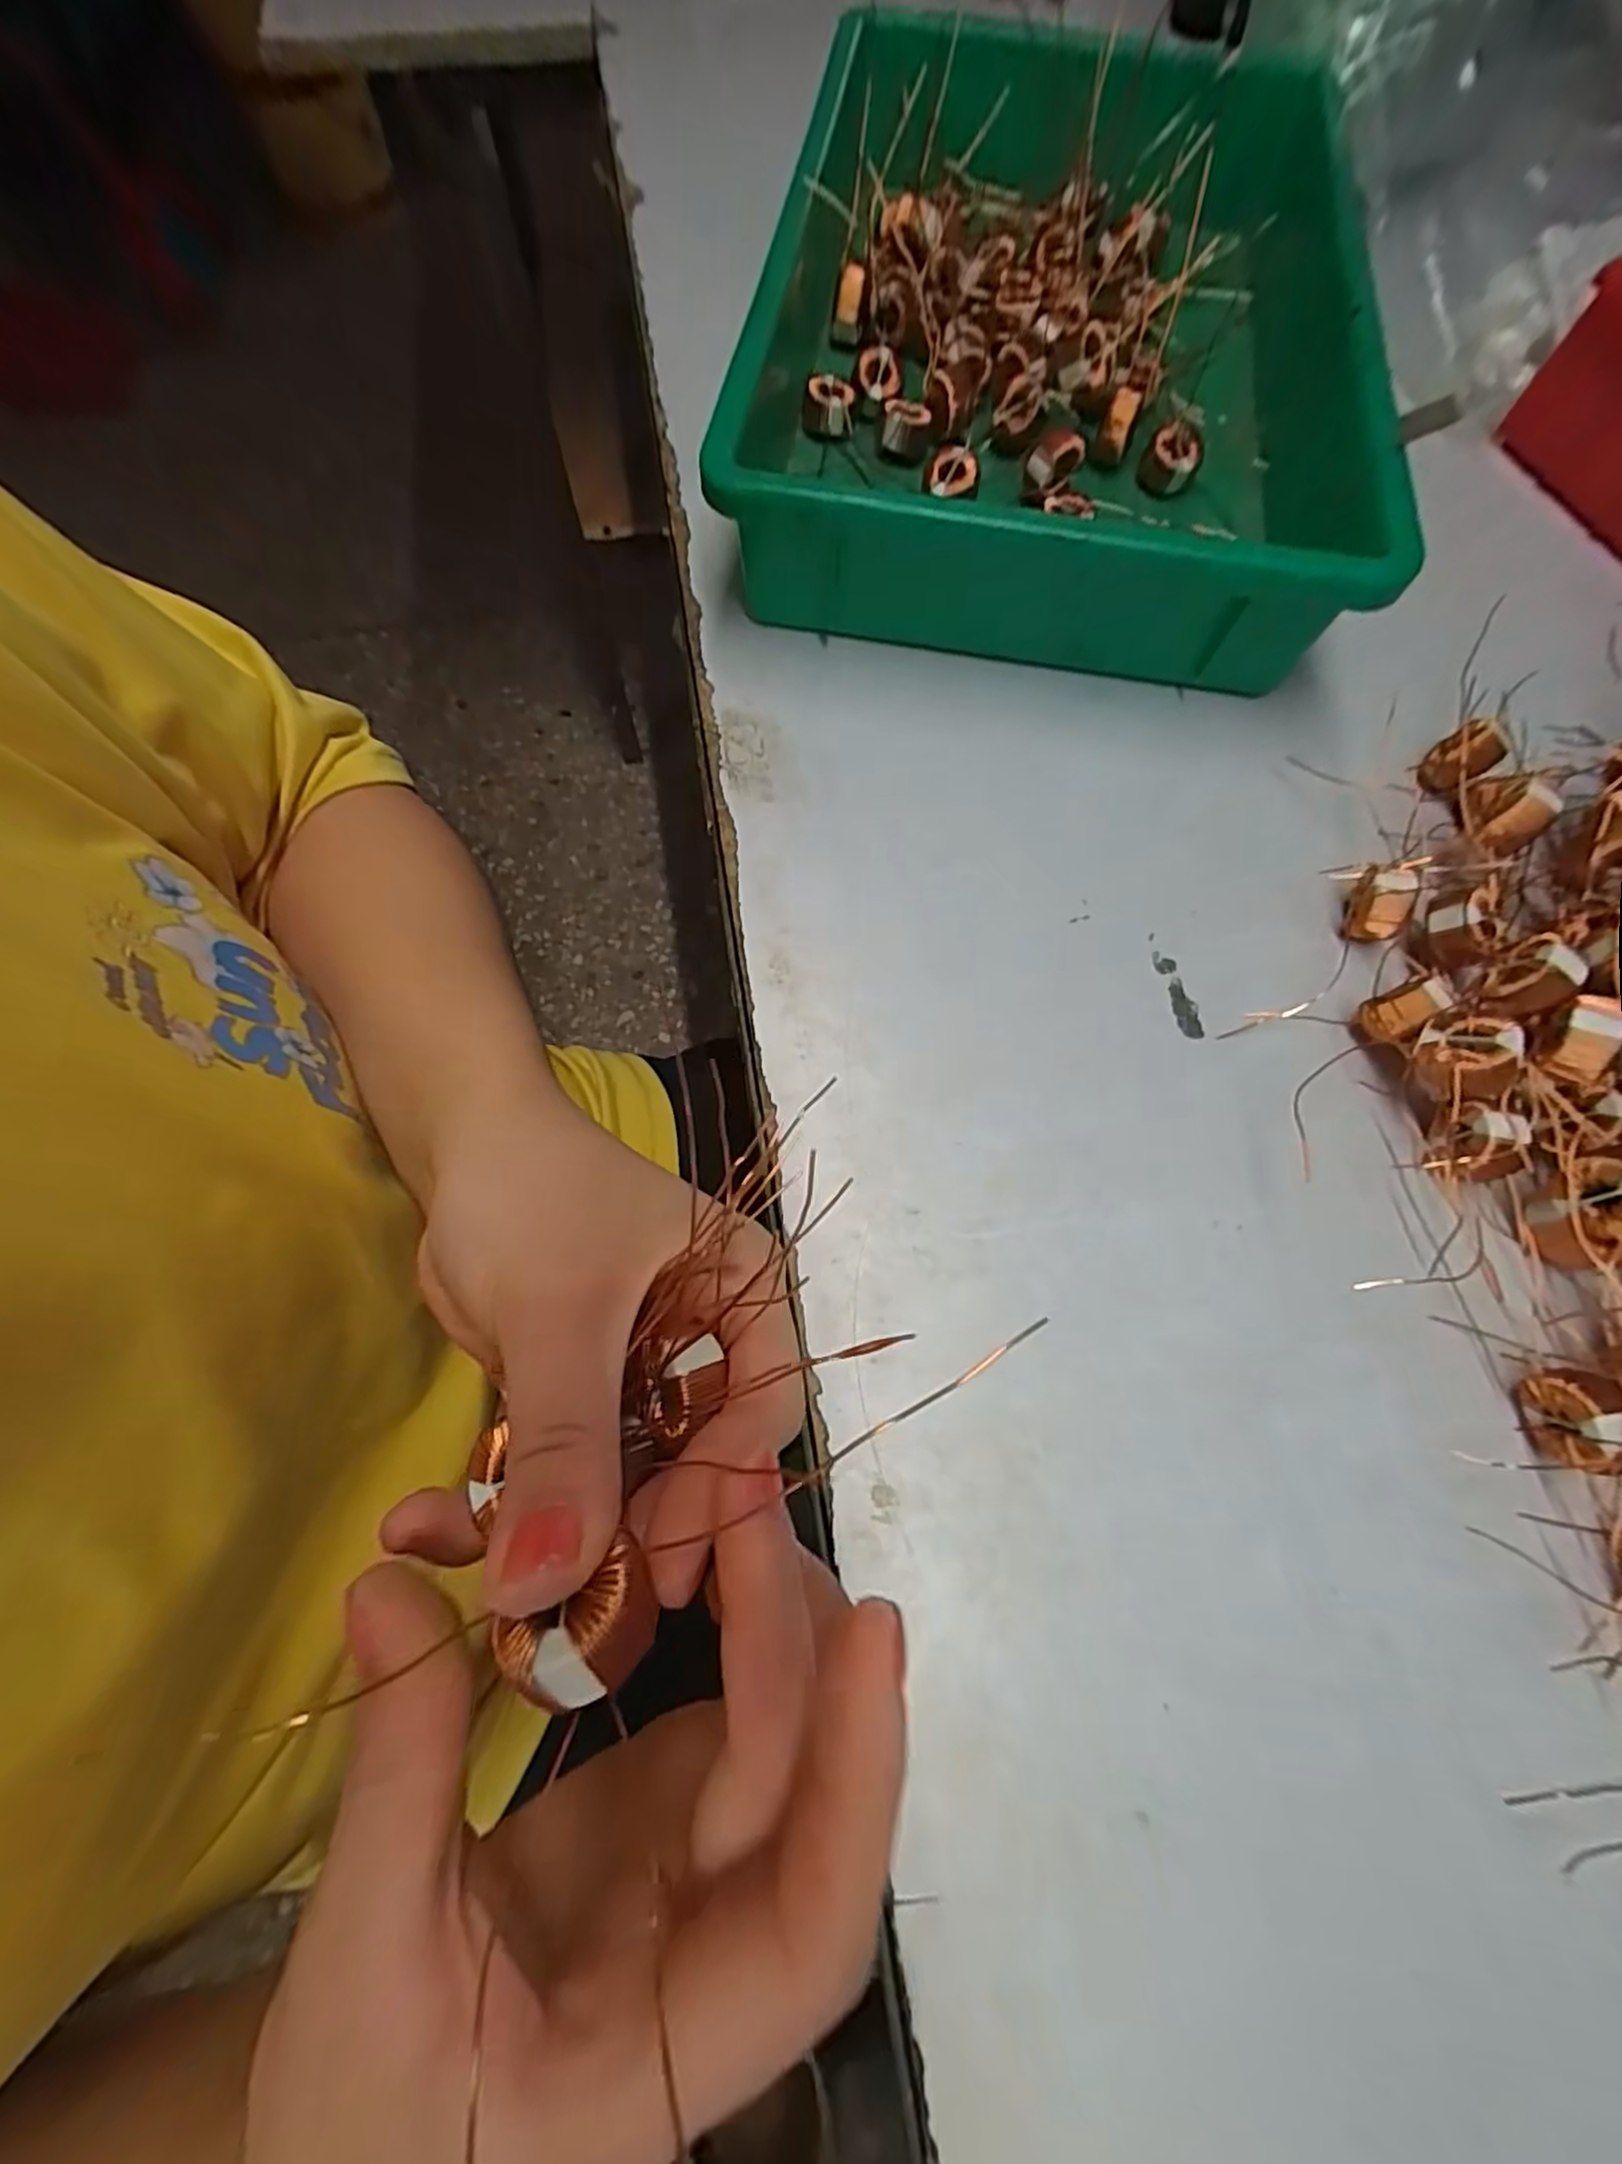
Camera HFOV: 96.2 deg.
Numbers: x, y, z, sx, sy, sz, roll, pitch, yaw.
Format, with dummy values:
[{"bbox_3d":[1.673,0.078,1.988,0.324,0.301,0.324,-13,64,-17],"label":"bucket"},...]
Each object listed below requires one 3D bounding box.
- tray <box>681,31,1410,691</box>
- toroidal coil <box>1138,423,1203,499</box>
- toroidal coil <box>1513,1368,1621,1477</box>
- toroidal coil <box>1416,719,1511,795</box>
[{"bbox_3d":[0.105,-0.338,0.330,0.252,0.066,0.361,5,71,2],"label":"tray"},{"bbox_3d":[0.164,-0.284,0.331,0.025,0.017,0.023,0,70,0],"label":"toroidal coil"},{"bbox_3d":[0.209,0.092,0.198,0.013,0.026,0.026,-6,71,-2],"label":"toroidal coil"},{"bbox_3d":[0.243,-0.120,0.272,0.014,0.022,0.018,-34,74,-11],"label":"toroidal coil"}]

